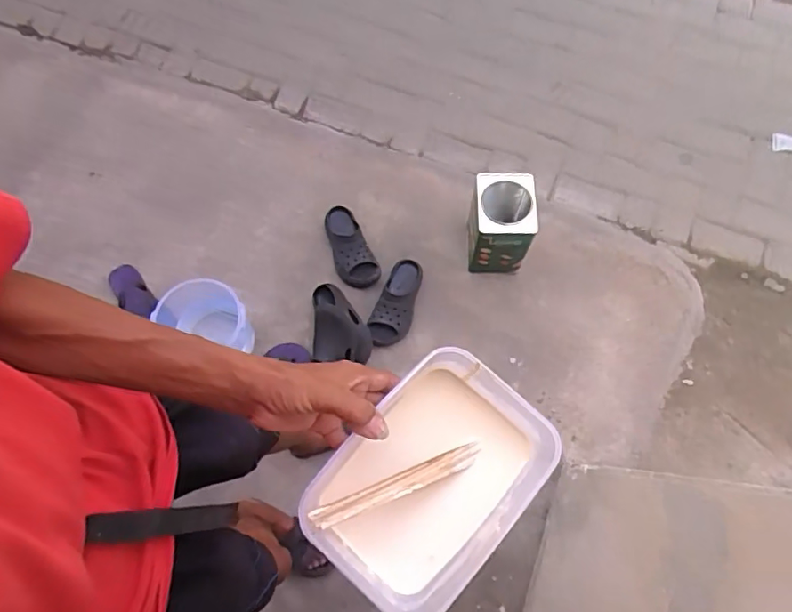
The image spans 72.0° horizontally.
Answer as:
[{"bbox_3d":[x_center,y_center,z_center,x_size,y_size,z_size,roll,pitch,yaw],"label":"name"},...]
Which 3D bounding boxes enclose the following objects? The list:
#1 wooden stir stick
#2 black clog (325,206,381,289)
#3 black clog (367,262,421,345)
[{"bbox_3d":[0.004,0.150,0.456,0.157,0.013,0.018,-14,74,-28],"label":"wooden stir stick"},{"bbox_3d":[-0.134,-0.164,1.491,0.110,0.071,0.248,-26,75,-3],"label":"black clog"},{"bbox_3d":[0.008,-0.013,1.447,0.105,0.080,0.236,23,78,10],"label":"black clog"}]

